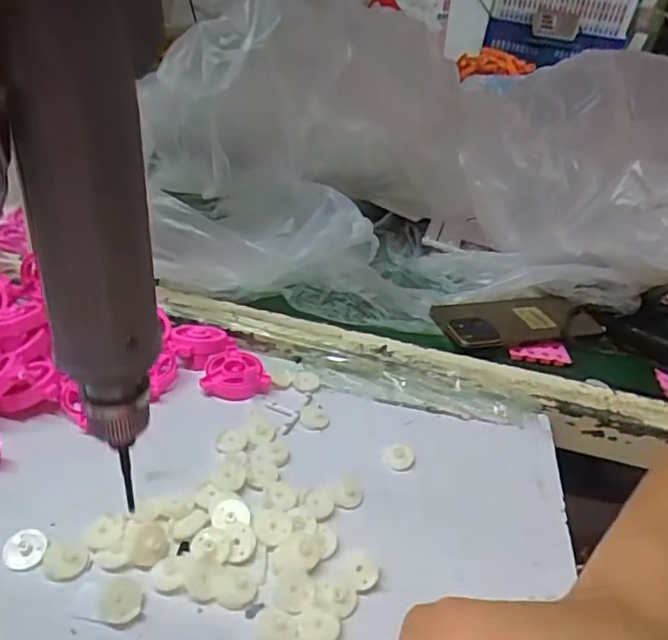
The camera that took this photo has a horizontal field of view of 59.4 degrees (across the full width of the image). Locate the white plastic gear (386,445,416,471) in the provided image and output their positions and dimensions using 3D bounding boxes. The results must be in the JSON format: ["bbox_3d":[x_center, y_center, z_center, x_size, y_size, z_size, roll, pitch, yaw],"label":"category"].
[{"bbox_3d":[0.049,0.103,0.436,0.020,0.012,0.016,14,31,8],"label":"white plastic gear"}]

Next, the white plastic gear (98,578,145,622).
[{"bbox_3d":[-0.116,0.152,0.319,0.022,0.004,0.026,0,32,-14],"label":"white plastic gear"}]

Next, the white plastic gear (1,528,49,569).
[{"bbox_3d":[-0.177,0.132,0.336,0.021,0.010,0.021,7,31,-4],"label":"white plastic gear"}]

